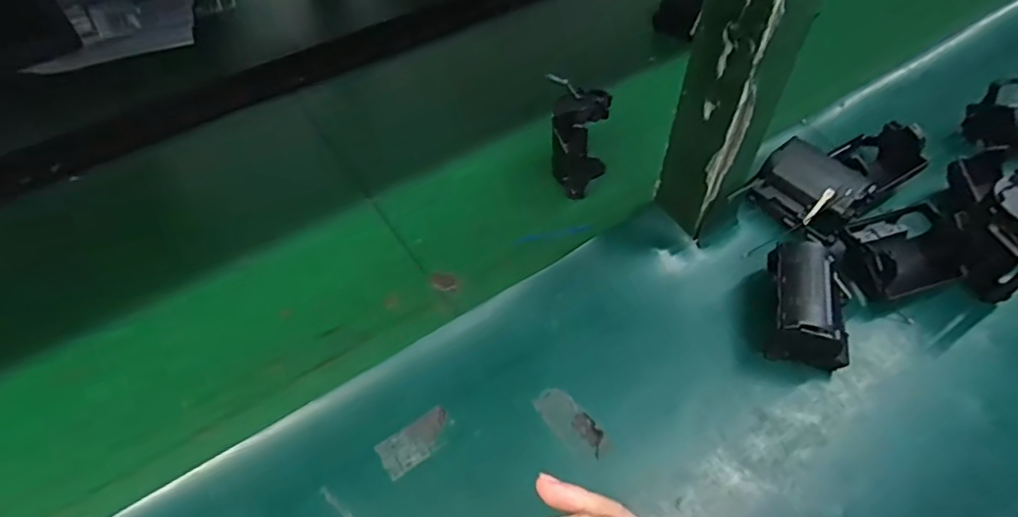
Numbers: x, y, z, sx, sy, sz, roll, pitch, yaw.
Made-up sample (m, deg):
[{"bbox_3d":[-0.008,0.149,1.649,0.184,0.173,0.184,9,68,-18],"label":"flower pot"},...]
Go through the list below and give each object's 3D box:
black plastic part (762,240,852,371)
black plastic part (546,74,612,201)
[{"bbox_3d":[0.183,0.028,0.354,0.049,0.047,0.069,11,54,7],"label":"black plastic part"},{"bbox_3d":[0.052,-0.091,0.433,0.041,0.070,0.065,0,53,-1],"label":"black plastic part"}]

